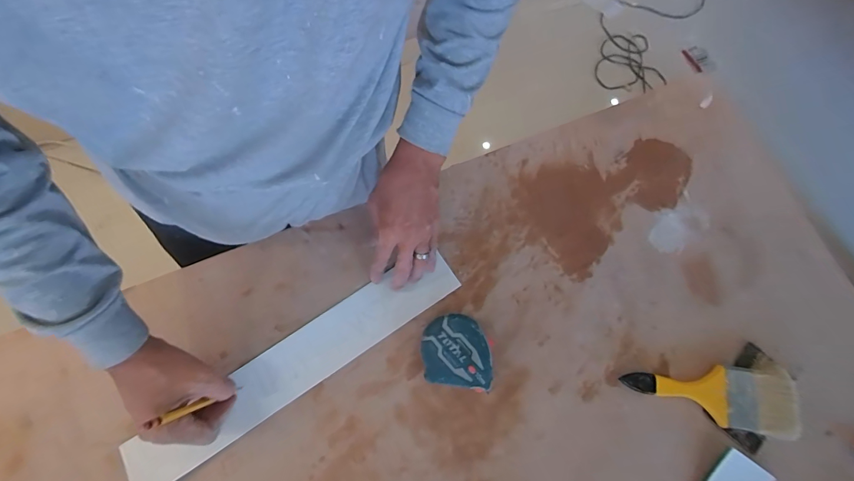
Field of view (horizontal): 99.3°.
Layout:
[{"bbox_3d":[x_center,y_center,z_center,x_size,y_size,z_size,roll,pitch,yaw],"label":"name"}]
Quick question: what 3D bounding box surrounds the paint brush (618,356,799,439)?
[{"bbox_3d":[0.360,0.186,0.465,0.202,0.025,0.088,10,75,1],"label":"paint brush"}]

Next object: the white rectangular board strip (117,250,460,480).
[{"bbox_3d":[-0.164,0.155,0.469,0.453,0.006,0.072,-33,78,-10],"label":"white rectangular board strip"}]

